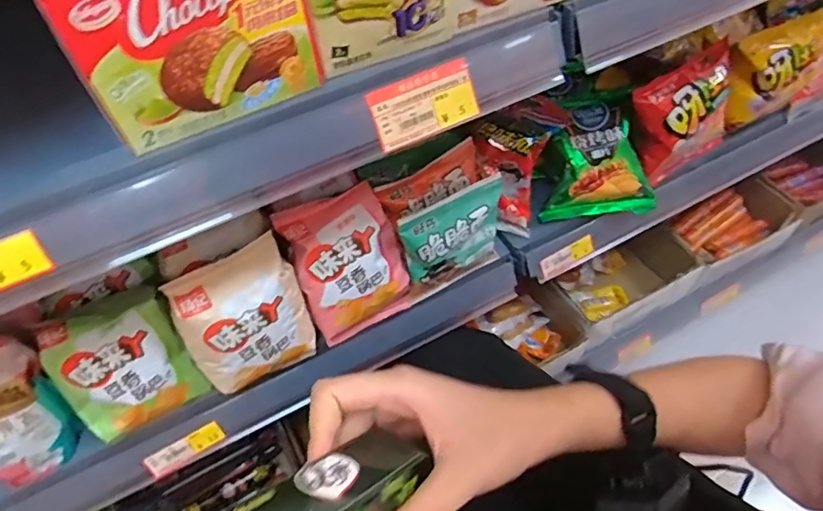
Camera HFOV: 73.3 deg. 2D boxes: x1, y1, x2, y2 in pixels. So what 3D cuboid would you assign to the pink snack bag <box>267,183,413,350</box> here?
[{"bbox_3d":[-0.054,0.013,0.497,0.095,0.144,0.040,-26,32,-15],"label":"pink snack bag"}]

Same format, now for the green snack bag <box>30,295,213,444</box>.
[{"bbox_3d":[-0.235,0.087,0.453,0.093,0.112,0.045,-23,33,-15],"label":"green snack bag"}]

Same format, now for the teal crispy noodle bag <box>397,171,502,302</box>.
[{"bbox_3d":[0.040,-0.010,0.518,0.098,0.116,0.024,-26,58,-15],"label":"teal crispy noodle bag"}]

